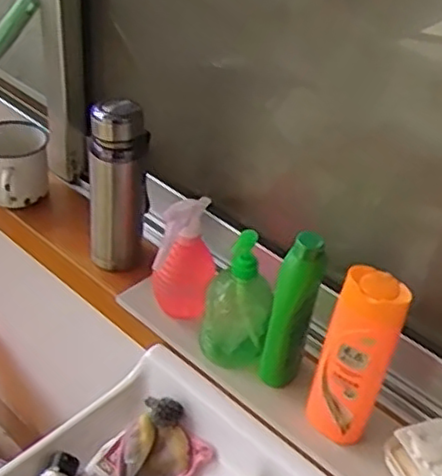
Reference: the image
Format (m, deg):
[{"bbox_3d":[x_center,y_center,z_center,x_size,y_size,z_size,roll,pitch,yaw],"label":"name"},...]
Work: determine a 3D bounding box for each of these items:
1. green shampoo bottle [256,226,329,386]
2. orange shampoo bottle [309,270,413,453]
[{"bbox_3d":[0.080,0.081,0.760,0.042,0.196,0.060,20,41,15],"label":"green shampoo bottle"},{"bbox_3d":[0.138,0.127,0.706,0.064,0.211,0.046,20,41,15],"label":"orange shampoo bottle"}]

